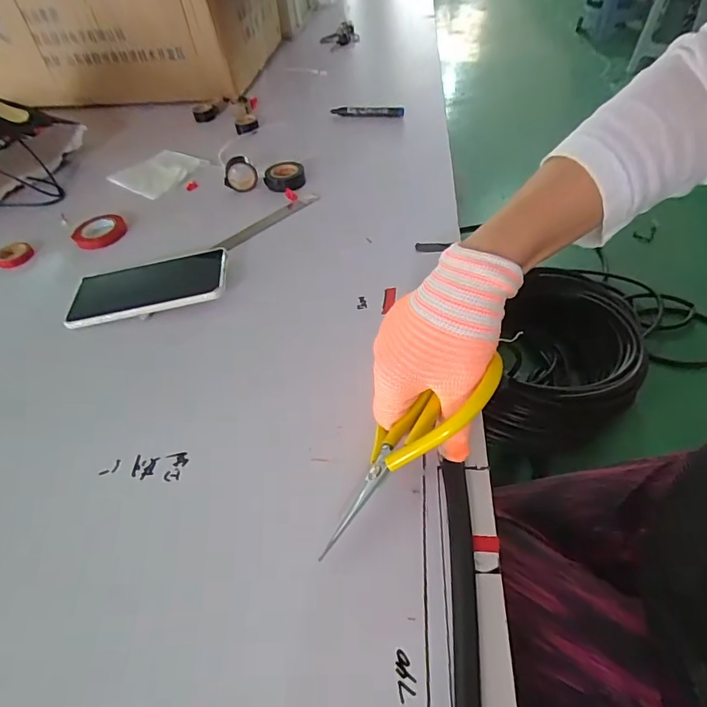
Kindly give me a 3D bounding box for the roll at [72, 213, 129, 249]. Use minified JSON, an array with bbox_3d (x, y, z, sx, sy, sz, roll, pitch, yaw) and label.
[{"bbox_3d":[-0.315,-0.151,0.578,0.061,0.015,0.068,-35,53,-23],"label":"roll"}]

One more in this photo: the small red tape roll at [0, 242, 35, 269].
[{"bbox_3d":[-0.412,-0.119,0.564,0.038,0.013,0.041,-4,48,4],"label":"small red tape roll"}]

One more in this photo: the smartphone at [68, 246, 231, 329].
[{"bbox_3d":[-0.211,-0.070,0.479,0.158,0.012,0.085,-14,44,1],"label":"smartphone"}]

